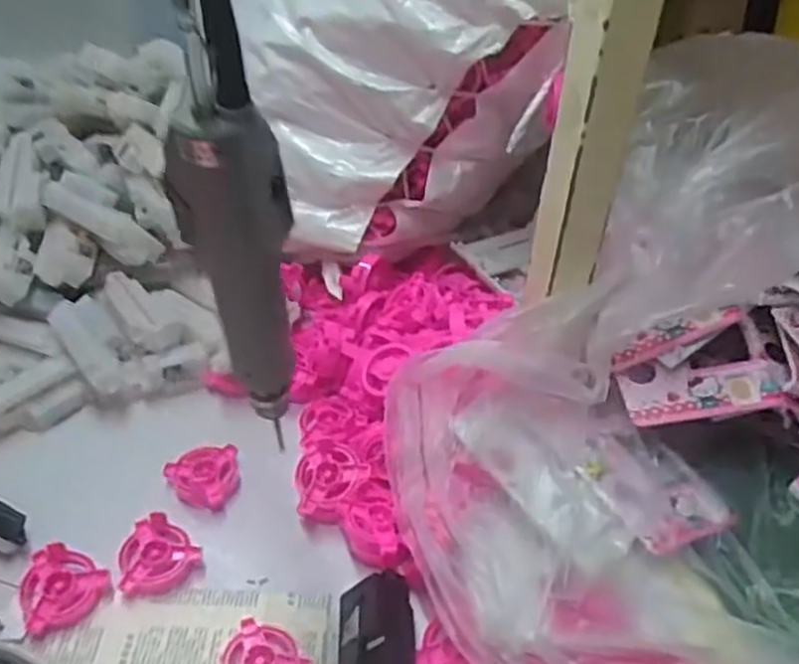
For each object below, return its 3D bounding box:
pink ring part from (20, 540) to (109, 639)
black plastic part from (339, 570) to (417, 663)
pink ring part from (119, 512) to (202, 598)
[{"bbox_3d":[-0.224,0.169,0.504,0.048,0.022,0.054,16,45,15],"label":"pink ring part"},{"bbox_3d":[-0.013,0.197,0.474,0.047,0.023,0.093,1,40,-4],"label":"black plastic part"},{"bbox_3d":[-0.164,0.151,0.531,0.050,0.015,0.052,2,40,-2],"label":"pink ring part"}]

